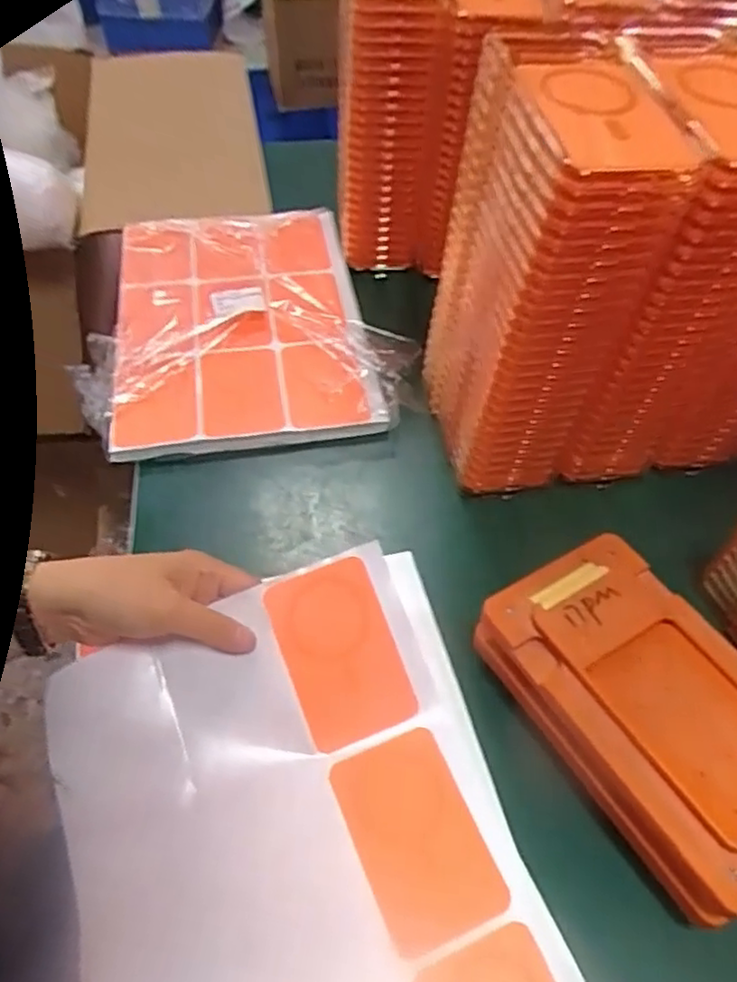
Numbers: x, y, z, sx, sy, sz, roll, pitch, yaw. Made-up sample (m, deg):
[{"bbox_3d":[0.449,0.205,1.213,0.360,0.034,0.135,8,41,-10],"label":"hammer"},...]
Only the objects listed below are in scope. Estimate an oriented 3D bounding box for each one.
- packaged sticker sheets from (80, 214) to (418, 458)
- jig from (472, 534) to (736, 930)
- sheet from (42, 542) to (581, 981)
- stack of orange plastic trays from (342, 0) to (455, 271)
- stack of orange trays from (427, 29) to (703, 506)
[{"bbox_3d":[-0.129,-0.174,0.692,0.284,0.030,0.336,-7,50,-6],"label":"packaged sticker sheets"},{"bbox_3d":[0.162,0.133,0.417,0.121,0.070,0.203,-27,55,-21],"label":"jig"},{"bbox_3d":[-0.034,0.220,0.380,0.248,0.087,0.333,-15,52,-12],"label":"sheet"},{"bbox_3d":[0.027,-0.375,0.689,0.096,0.268,0.158,3,50,3],"label":"stack of orange plastic trays"},{"bbox_3d":[0.120,-0.141,0.498,0.090,0.270,0.180,-3,50,-3],"label":"stack of orange trays"}]

